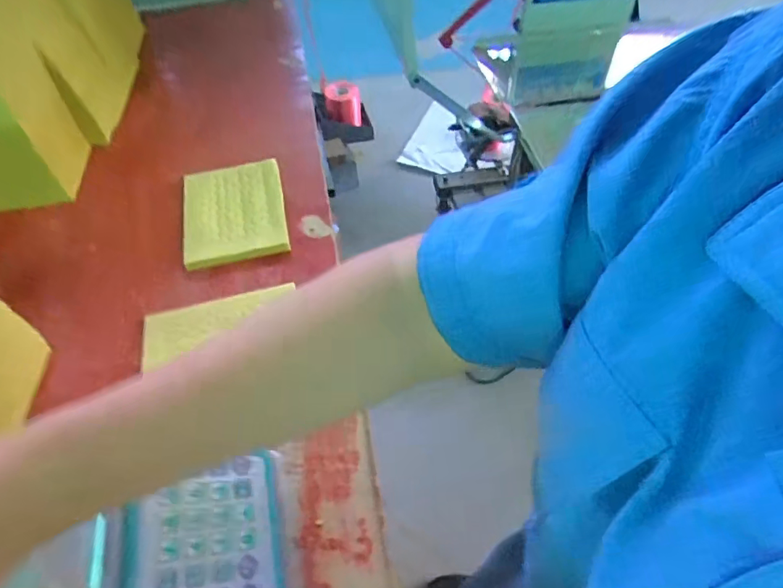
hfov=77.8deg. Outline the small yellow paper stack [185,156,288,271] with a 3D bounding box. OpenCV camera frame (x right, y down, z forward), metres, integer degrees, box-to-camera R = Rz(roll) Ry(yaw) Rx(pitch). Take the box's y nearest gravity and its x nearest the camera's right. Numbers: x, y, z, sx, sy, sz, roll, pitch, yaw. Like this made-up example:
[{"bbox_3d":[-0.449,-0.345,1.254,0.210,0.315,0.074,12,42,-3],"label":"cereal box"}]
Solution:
[{"bbox_3d":[-0.194,-0.106,0.599,0.119,0.014,0.153,-10,56,-9],"label":"small yellow paper stack"}]

